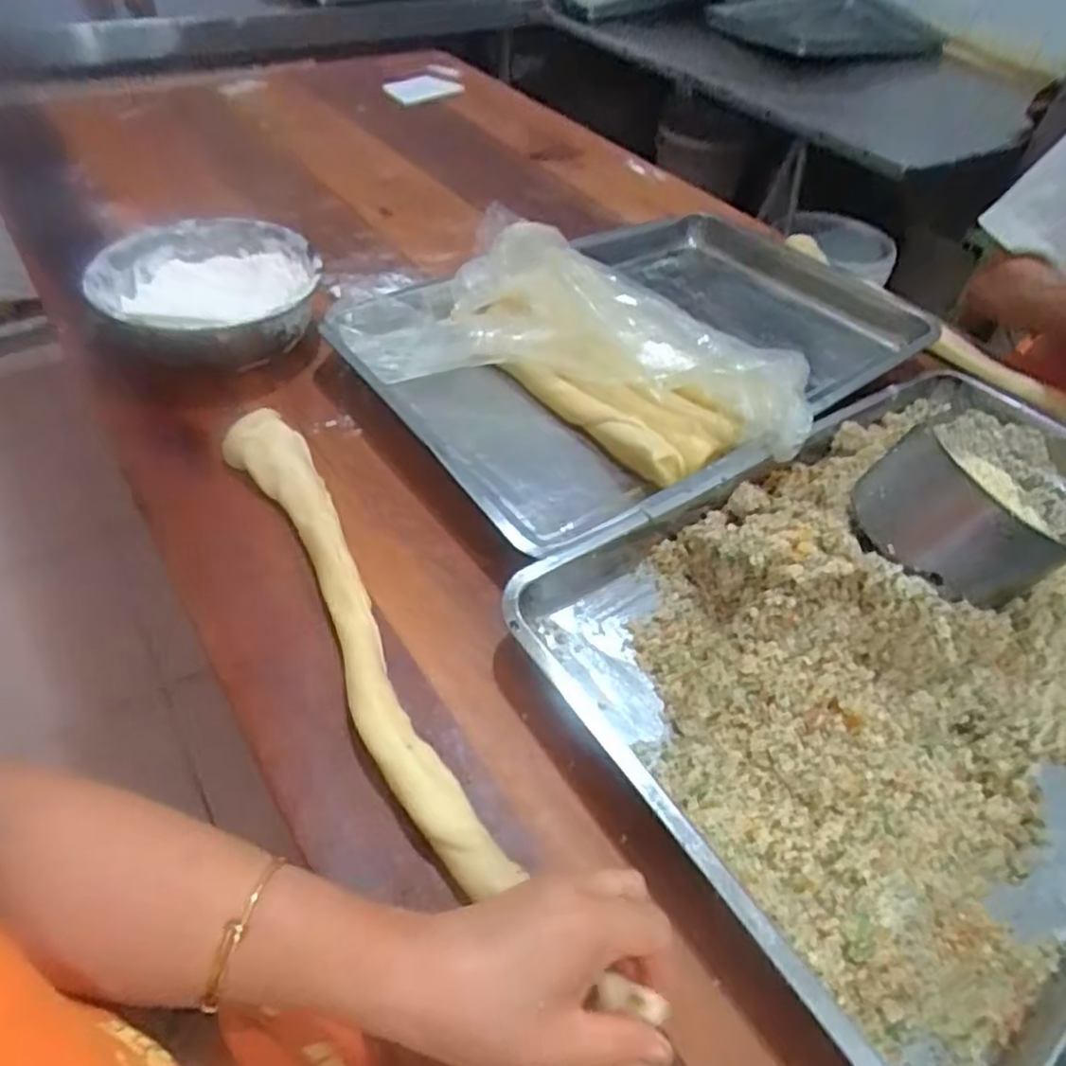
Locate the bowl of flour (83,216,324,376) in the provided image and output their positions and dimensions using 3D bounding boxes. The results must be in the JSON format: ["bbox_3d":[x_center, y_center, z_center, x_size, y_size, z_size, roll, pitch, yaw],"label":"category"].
[{"bbox_3d":[-0.334,-0.242,0.739,0.215,0.083,0.217,-7,49,-11],"label":"bowl of flour"}]

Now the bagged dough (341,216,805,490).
[{"bbox_3d":[0.046,-0.197,0.696,0.453,0.097,0.229,27,51,18],"label":"bagged dough"}]

